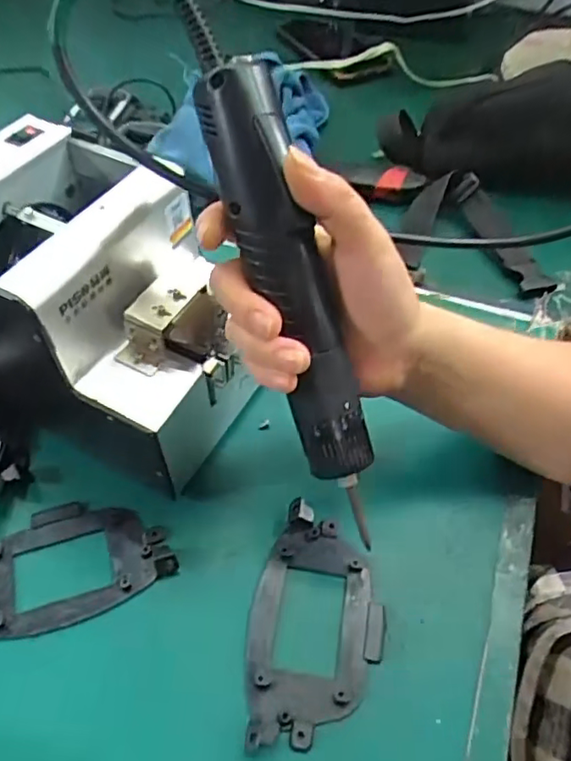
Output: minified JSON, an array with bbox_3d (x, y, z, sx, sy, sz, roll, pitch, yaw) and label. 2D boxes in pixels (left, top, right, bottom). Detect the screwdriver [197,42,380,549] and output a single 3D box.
[{"bbox_3d":[0.007,-0.035,0.275,0.035,0.217,0.029,-21,10,-20],"label":"screwdriver"}]

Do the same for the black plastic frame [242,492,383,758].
[{"bbox_3d":[0.017,0.126,0.314,0.071,0.014,0.121,1,52,3],"label":"black plastic frame"}]

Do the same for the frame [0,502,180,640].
[{"bbox_3d":[-0.130,0.104,0.334,0.122,0.012,0.071,-19,54,-13],"label":"frame"}]

